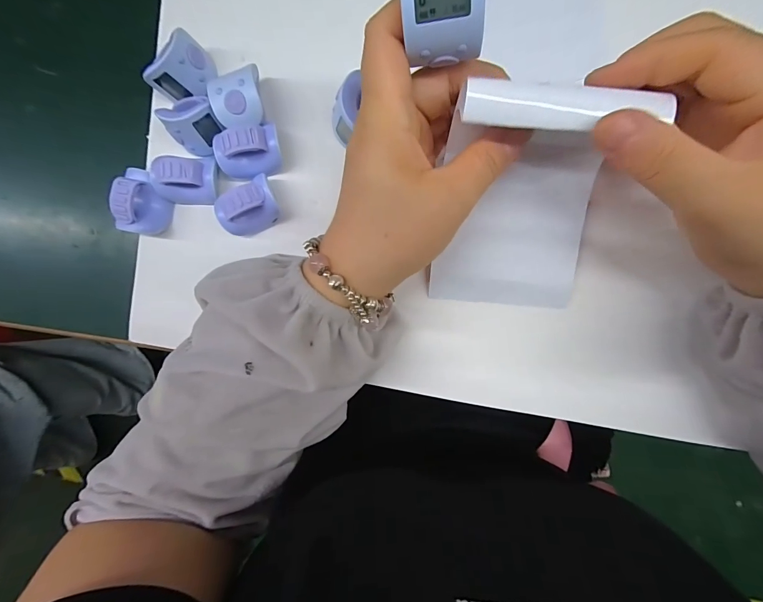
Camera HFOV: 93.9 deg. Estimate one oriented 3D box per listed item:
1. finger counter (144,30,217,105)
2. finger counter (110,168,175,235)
[{"bbox_3d":[-0.127,-0.147,0.228,0.018,0.030,0.039,39,96,4],"label":"finger counter"},{"bbox_3d":[-0.159,-0.065,0.236,0.019,0.033,0.040,12,93,7],"label":"finger counter"}]

